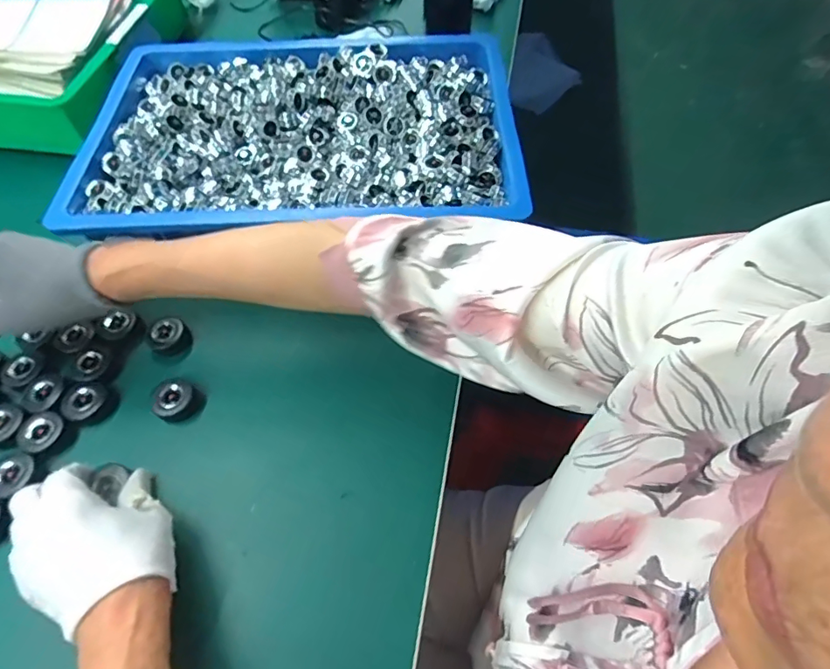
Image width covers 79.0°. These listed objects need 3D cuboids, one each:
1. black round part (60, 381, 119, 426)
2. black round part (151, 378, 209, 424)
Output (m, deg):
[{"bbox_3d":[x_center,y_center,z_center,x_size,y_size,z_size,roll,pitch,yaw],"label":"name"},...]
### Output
[{"bbox_3d":[-0.295,0.061,0.454,0.040,0.019,0.040,1,58,-1],"label":"black round part"},{"bbox_3d":[-0.214,0.059,0.453,0.035,0.021,0.039,31,62,16],"label":"black round part"}]

